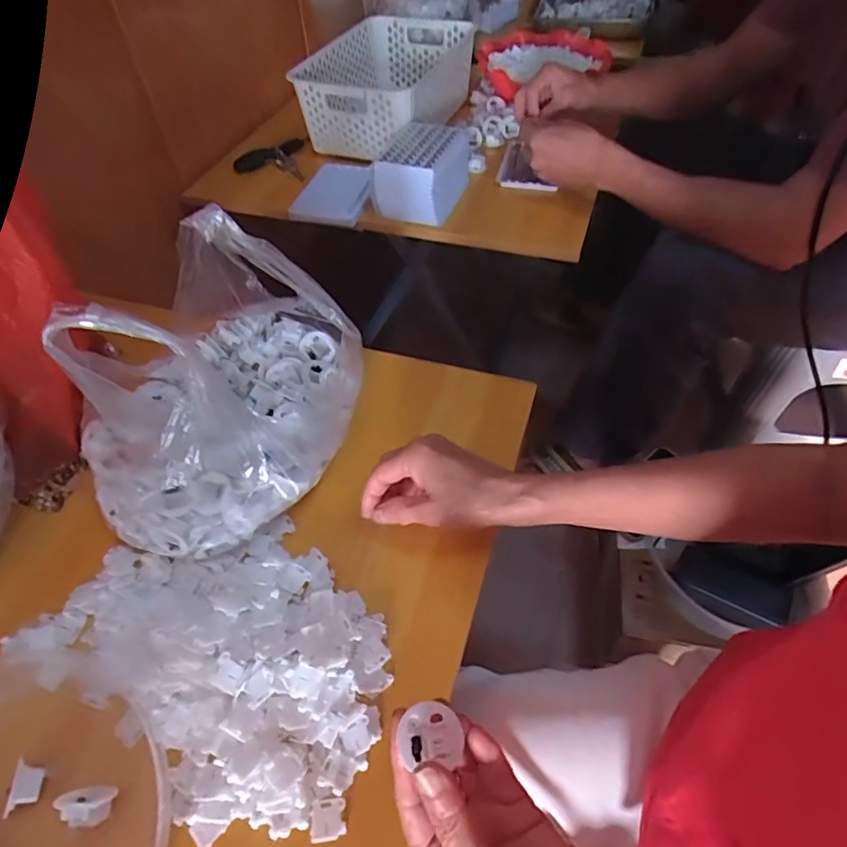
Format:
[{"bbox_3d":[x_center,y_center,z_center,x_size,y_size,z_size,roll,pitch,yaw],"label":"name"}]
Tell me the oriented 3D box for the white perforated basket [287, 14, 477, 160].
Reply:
[{"bbox_3d":[-0.054,-0.548,0.883,0.212,0.097,0.313,14,53,14],"label":"white perforated basket"}]

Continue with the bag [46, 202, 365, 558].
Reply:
[{"bbox_3d":[-0.163,-0.038,0.414,0.177,0.191,0.228,25,56,21],"label":"bag"}]

